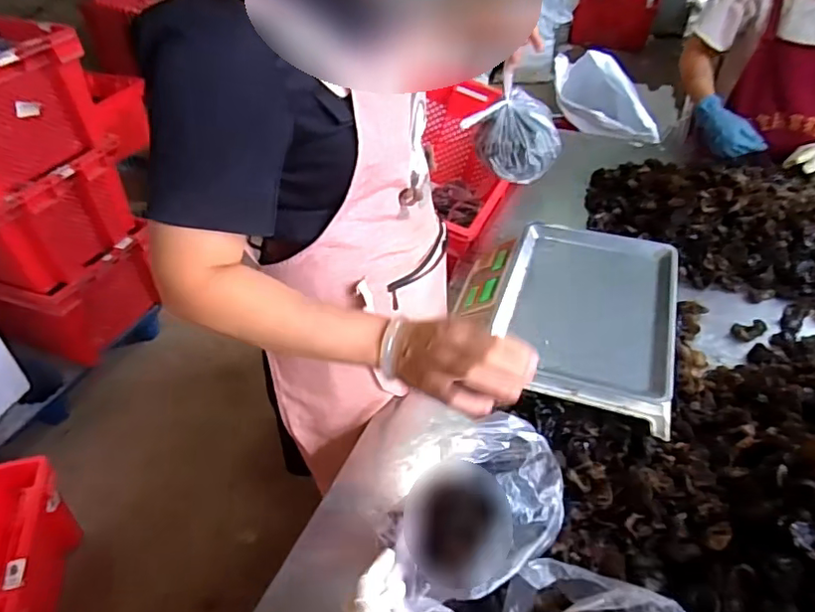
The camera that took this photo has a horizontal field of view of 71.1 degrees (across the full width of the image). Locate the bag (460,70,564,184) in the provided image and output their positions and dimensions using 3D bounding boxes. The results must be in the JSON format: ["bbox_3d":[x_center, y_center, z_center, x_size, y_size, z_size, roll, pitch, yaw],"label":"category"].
[{"bbox_3d":[0.177,-0.286,0.920,0.139,0.110,0.131,12,44,16],"label":"bag"}]

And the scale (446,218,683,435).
[{"bbox_3d":[0.248,-0.001,0.877,0.316,0.098,0.349,12,44,16],"label":"scale"}]

